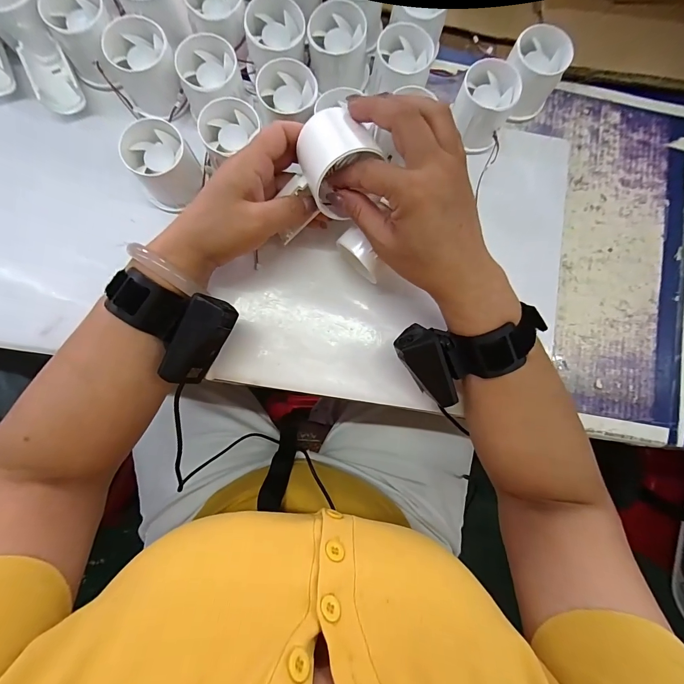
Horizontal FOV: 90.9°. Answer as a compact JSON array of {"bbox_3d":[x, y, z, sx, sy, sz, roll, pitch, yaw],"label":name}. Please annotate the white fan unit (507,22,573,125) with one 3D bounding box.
[{"bbox_3d":[0.176,-0.253,0.318,0.052,0.047,0.058,-13,85,-5],"label":"white fan unit"}]

